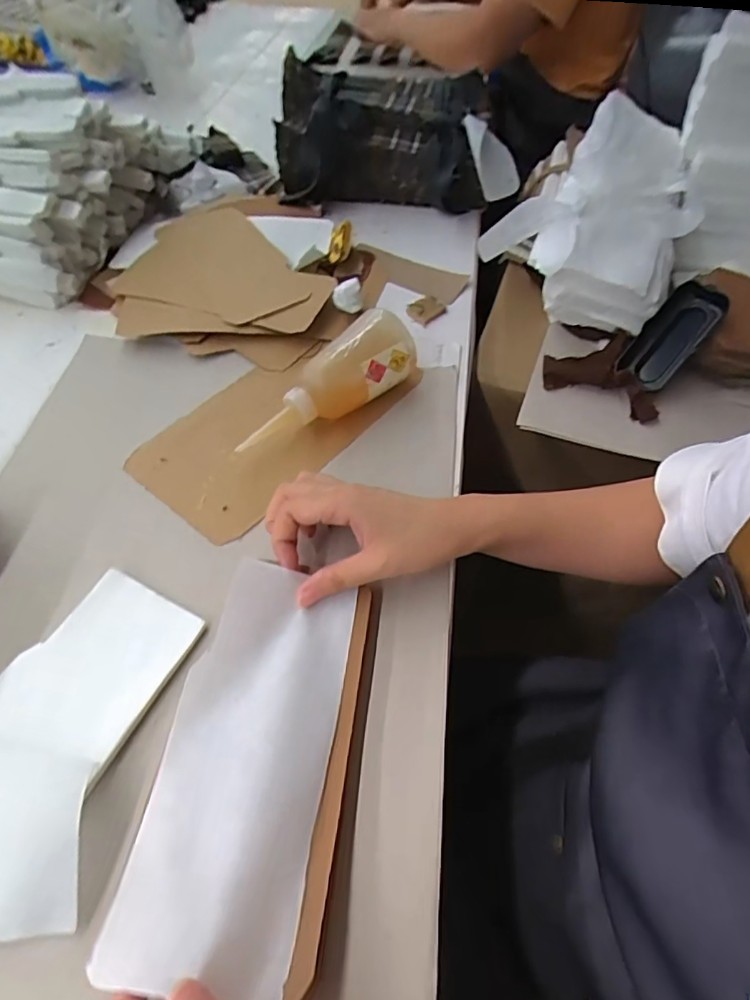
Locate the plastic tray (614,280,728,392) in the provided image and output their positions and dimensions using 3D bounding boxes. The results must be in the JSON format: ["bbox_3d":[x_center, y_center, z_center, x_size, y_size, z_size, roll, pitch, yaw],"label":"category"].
[{"bbox_3d":[0.289,-0.160,0.530,0.050,0.025,0.111,42,100,25],"label":"plastic tray"}]

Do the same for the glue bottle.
[{"bbox_3d":[-0.041,-0.094,0.466,0.173,0.057,0.048,-38,62,-6],"label":"glue bottle"}]

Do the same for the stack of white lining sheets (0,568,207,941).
[{"bbox_3d":[-0.188,0.142,0.310,0.113,0.025,0.214,21,56,13],"label":"stack of white lining sheets"}]

